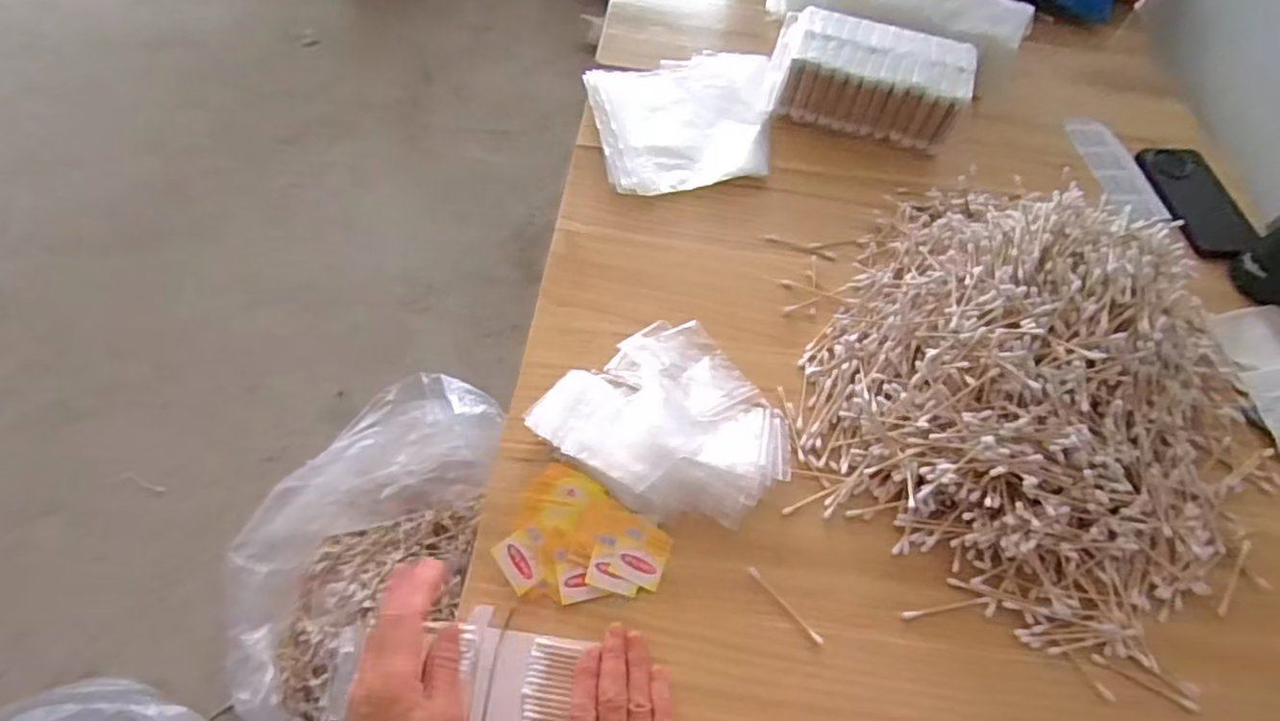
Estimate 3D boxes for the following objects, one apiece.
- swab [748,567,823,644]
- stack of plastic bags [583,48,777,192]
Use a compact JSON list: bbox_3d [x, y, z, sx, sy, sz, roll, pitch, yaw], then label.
[{"bbox_3d":[0.102,0.171,0.459,0.006,0.004,0.067,-35,67,-24],"label":"swab"},{"bbox_3d":[0.053,-0.264,0.703,0.201,0.016,0.203,-9,59,-11],"label":"stack of plastic bags"}]

